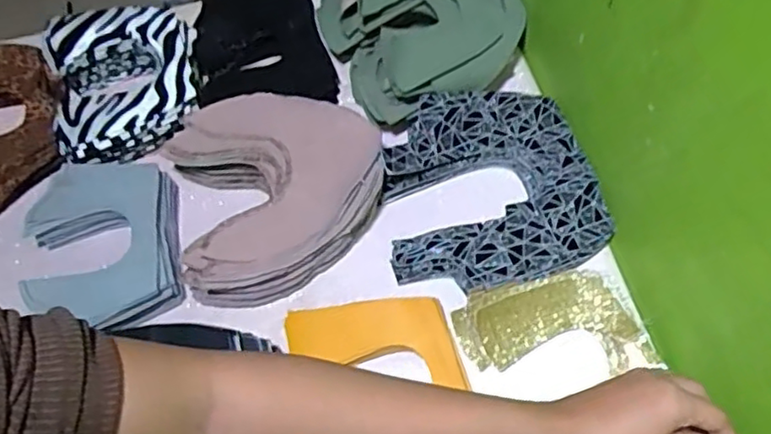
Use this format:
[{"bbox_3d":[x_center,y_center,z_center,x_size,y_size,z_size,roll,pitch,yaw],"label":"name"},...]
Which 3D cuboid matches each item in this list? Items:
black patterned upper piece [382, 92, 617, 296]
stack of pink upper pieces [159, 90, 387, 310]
[{"bbox_3d":[0.092,-0.025,0.581,0.184,0.040,0.186,-12,63,-4],"label":"black patterned upper piece"},{"bbox_3d":[-0.095,-0.027,0.576,0.186,0.051,0.183,-14,63,-6],"label":"stack of pink upper pieces"}]

